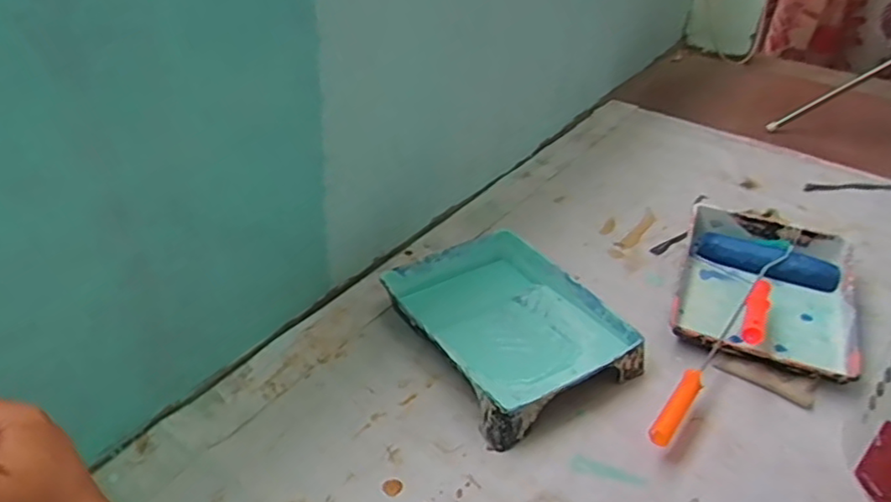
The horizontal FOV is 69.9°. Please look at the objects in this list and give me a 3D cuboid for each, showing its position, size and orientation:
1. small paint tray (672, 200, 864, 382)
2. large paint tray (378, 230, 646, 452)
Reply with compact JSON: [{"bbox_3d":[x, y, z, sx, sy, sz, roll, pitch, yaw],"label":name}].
[{"bbox_3d":[0.513,0.054,1.028,0.259,0.087,0.326,13,37,13],"label":"small paint tray"},{"bbox_3d":[0.093,0.117,1.019,0.278,0.073,0.356,-20,42,-28],"label":"large paint tray"}]

